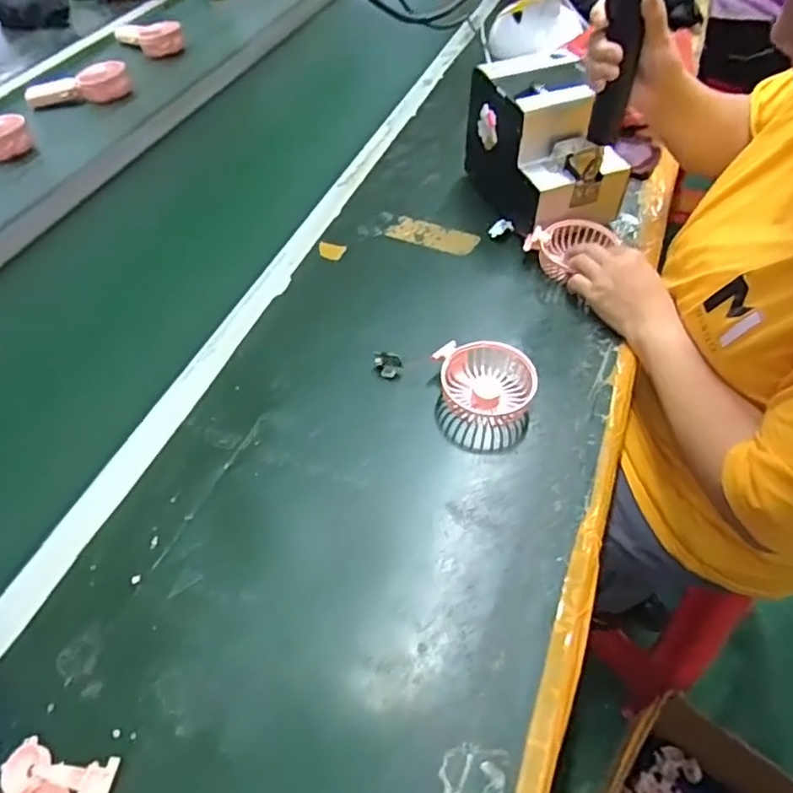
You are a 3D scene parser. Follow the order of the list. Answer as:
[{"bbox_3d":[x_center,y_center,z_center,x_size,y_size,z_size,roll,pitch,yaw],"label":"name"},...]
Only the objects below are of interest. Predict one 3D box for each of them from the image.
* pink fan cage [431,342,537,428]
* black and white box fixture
[{"bbox_3d":[0.087,-0.015,0.596,0.087,0.034,0.081,-11,52,-5],"label":"pink fan cage"},{"bbox_3d":[0.182,-0.301,0.743,0.127,0.147,0.187,-19,53,-12],"label":"black and white box fixture"}]

